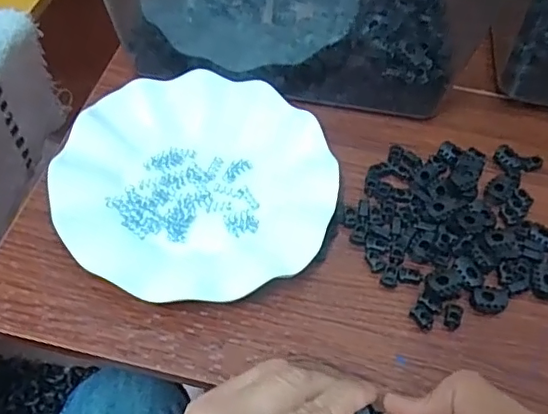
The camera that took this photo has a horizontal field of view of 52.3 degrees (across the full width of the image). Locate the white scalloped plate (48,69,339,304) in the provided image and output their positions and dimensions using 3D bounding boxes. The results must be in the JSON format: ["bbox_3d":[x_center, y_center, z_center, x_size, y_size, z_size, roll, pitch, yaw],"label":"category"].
[{"bbox_3d":[-0.052,-0.021,0.379,0.177,0.026,0.174,2,56,-3],"label":"white scalloped plate"}]

